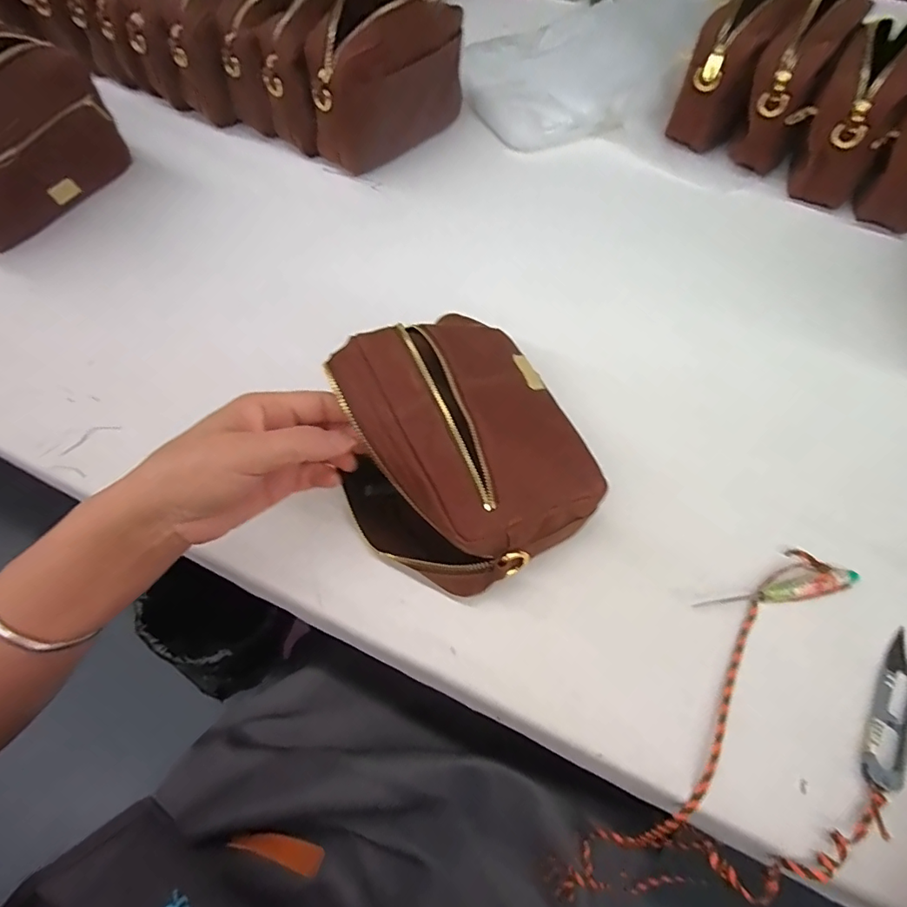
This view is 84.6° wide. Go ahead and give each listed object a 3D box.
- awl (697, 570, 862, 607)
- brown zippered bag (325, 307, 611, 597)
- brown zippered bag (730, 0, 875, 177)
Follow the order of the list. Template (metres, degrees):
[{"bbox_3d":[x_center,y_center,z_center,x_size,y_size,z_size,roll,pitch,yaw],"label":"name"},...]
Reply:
[{"bbox_3d":[0.216,0.092,0.329,0.108,0.010,0.016,-10,61,-6],"label":"awl"},{"bbox_3d":[0.002,0.001,0.327,0.139,0.104,0.153,-30,65,-16],"label":"brown zippered bag"},{"bbox_3d":[0.378,-0.416,0.557,0.064,0.129,0.165,31,65,16],"label":"brown zippered bag"}]

